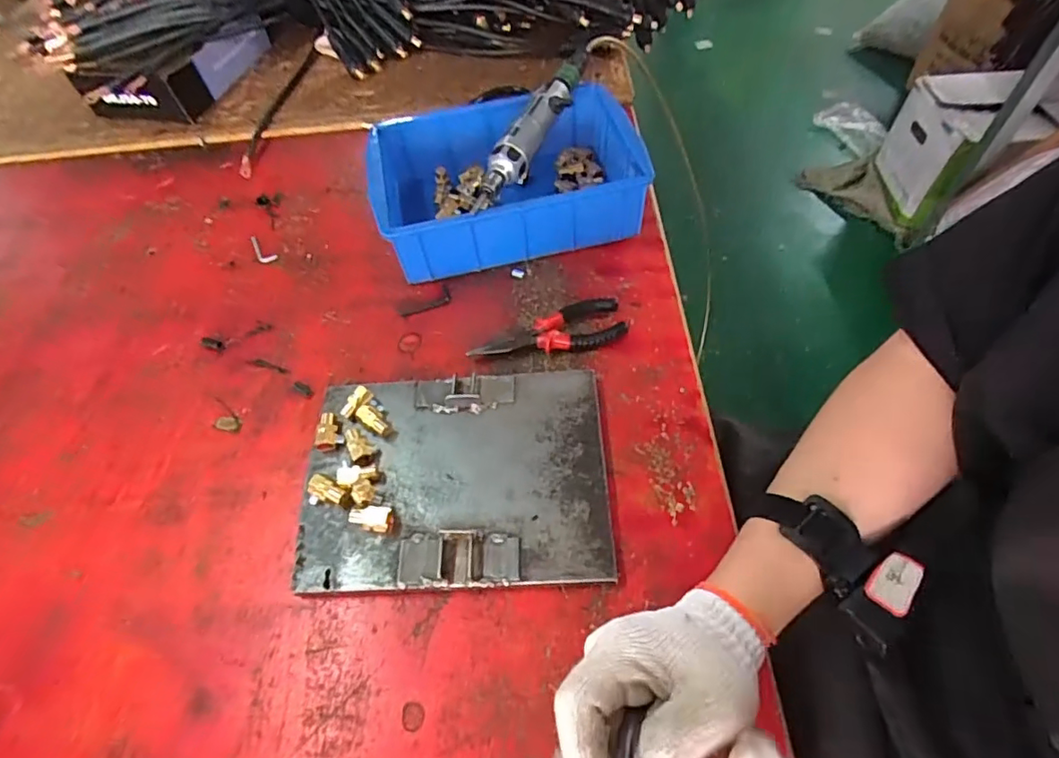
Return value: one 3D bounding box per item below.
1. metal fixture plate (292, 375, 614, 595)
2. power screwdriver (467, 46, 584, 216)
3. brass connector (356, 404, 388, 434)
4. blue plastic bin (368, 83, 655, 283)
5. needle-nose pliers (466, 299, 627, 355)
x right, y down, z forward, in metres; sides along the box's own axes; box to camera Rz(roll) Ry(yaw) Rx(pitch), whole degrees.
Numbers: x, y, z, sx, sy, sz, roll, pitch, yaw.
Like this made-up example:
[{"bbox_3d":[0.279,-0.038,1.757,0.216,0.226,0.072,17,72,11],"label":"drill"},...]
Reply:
[{"bbox_3d":[-0.063,0.080,0.475,0.249,0.022,0.188,-3,56,3],"label":"metal fixture plate"},{"bbox_3d":[0.011,-0.282,0.609,0.043,0.038,0.261,24,61,19],"label":"power screwdriver"},{"bbox_3d":[-0.141,0.037,0.497,0.033,0.014,0.014,34,65,24],"label":"brass connector"},{"bbox_3d":[-0.024,-0.226,0.635,0.284,0.086,0.191,-13,56,-4],"label":"blue plastic bin"},{"bbox_3d":[0.019,-0.051,0.554,0.150,0.019,0.053,-7,56,0],"label":"needle-nose pliers"}]

